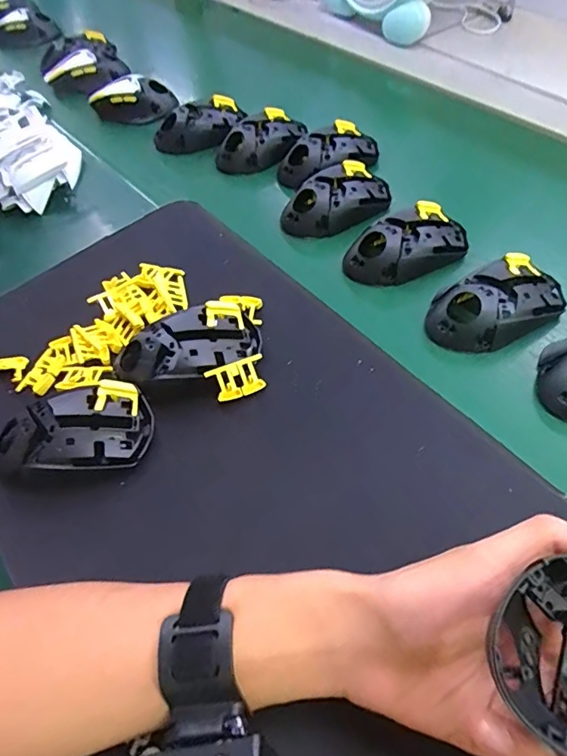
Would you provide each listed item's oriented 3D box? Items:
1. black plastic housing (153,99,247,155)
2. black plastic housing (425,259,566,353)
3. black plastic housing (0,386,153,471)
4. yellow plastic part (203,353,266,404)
[{"bbox_3d":[-0.104,-0.311,0.620,0.109,0.043,0.035,-25,57,-13],"label":"black plastic housing"},{"bbox_3d":[0.171,-0.064,0.410,0.116,0.035,0.070,-25,57,-12],"label":"black plastic housing"},{"bbox_3d":[-0.150,0.039,0.360,0.106,0.026,0.055,-8,55,-1],"label":"black plastic housing"},{"bbox_3d":[-0.033,0.001,0.380,0.043,0.008,0.028,-24,92,-14],"label":"yellow plastic part"}]

